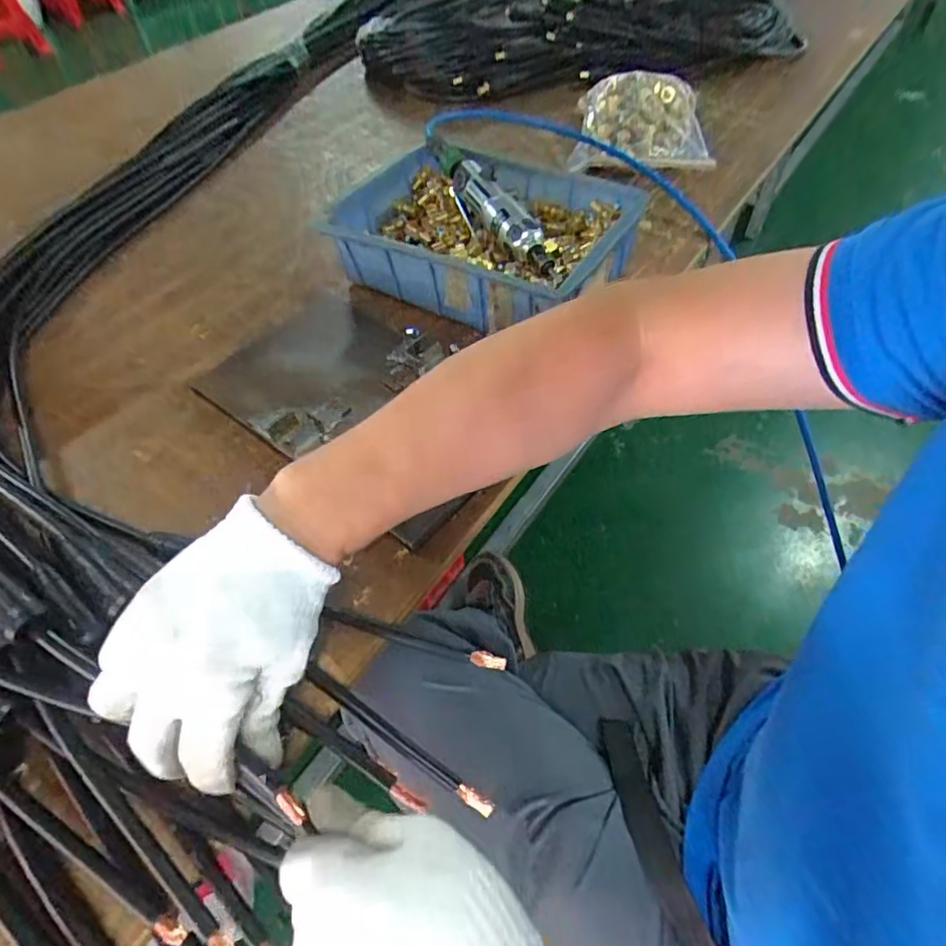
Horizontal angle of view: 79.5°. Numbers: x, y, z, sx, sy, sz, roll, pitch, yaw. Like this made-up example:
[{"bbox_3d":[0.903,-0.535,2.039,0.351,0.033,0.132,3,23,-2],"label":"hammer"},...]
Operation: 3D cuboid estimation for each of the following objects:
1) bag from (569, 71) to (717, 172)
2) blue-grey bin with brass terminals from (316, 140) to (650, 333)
[{"bbox_3d":[0.226,-0.492,0.802,0.186,0.062,0.199,-3,53,1],"label":"bag"},{"bbox_3d":[0.008,-0.258,0.625,0.305,0.091,0.209,20,57,18],"label":"blue-grey bin with brass terminals"}]

